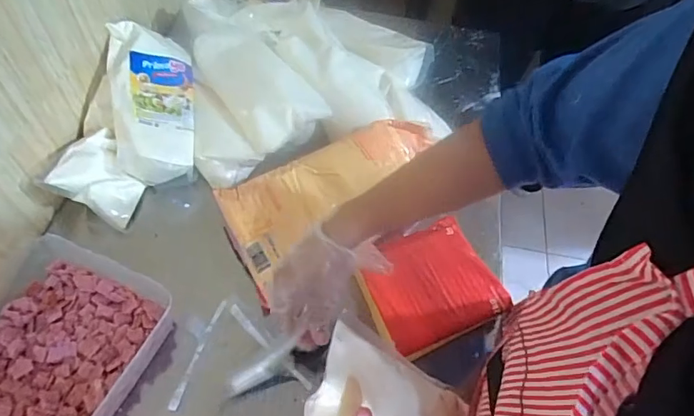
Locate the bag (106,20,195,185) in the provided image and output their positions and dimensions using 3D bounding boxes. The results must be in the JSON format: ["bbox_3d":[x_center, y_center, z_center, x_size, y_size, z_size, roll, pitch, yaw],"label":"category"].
[{"bbox_3d":[-0.274,-0.155,0.682,0.107,0.088,0.229,-12,57,-12],"label":"bag"}]

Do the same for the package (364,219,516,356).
[{"bbox_3d":[0.098,0.087,0.575,0.147,0.031,0.131,-18,59,-16],"label":"package"}]

